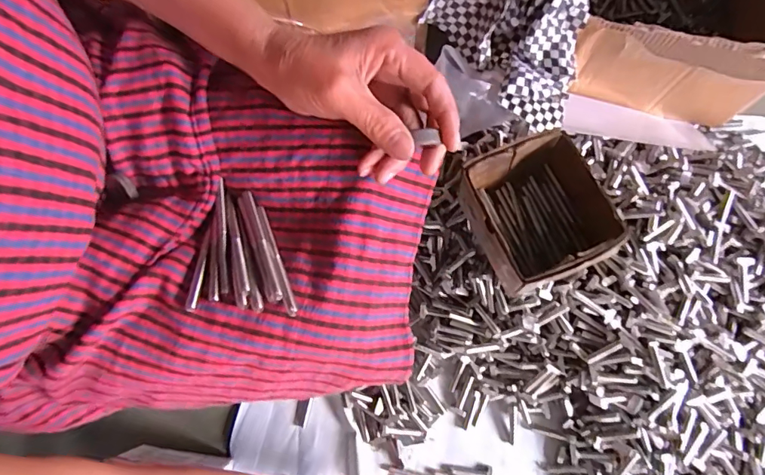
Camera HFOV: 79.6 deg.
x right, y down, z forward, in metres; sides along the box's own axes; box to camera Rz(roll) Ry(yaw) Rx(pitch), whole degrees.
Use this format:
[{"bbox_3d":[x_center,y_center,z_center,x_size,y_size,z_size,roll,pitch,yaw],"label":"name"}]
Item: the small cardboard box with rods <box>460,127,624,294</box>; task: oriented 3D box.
[{"bbox_3d":[0.178,-0.029,0.539,0.137,0.100,0.150,-26,77,-5],"label":"small cardboard box with rods"}]

